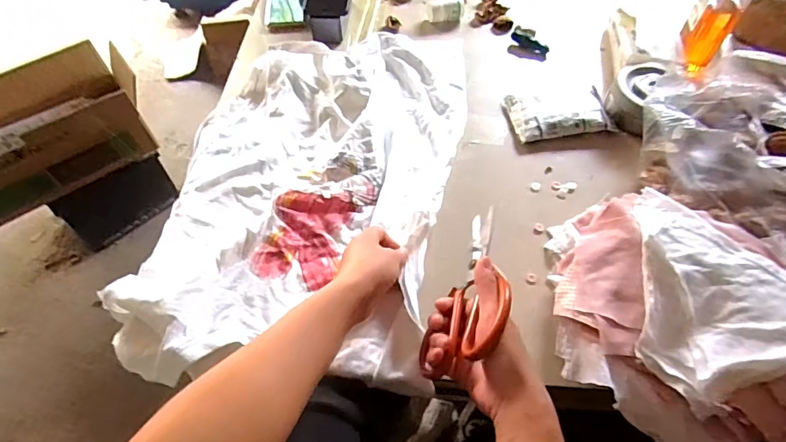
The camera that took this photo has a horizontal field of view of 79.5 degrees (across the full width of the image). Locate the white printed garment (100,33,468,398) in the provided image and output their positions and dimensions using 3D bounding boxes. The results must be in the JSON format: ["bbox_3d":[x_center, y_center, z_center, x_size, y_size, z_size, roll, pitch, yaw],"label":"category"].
[{"bbox_3d":[-0.100,-0.061,0.616,0.348,0.043,0.529,8,57,6],"label":"white printed garment"}]

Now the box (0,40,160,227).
[{"bbox_3d":[-0.710,-0.160,0.931,0.435,0.183,0.207,-38,64,-22],"label":"box"}]

